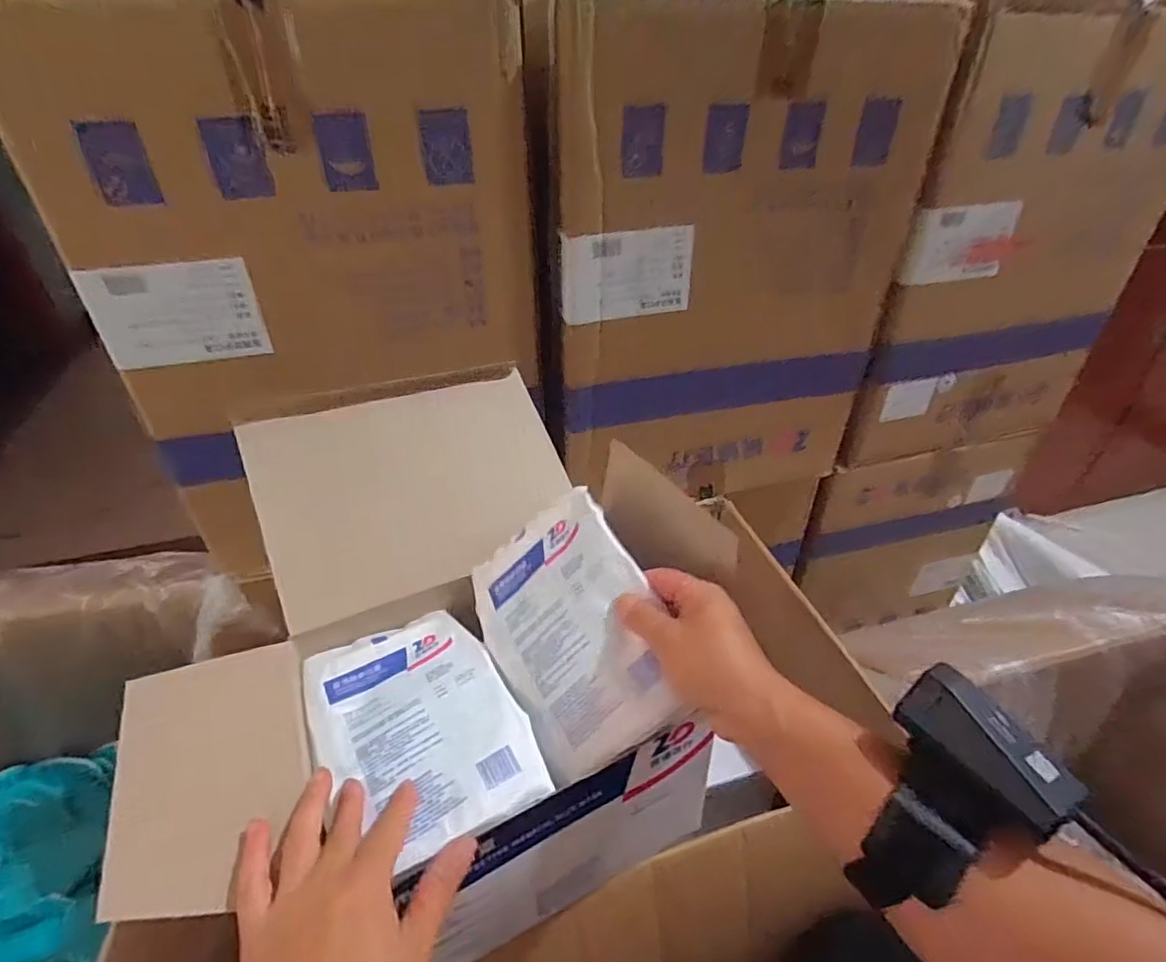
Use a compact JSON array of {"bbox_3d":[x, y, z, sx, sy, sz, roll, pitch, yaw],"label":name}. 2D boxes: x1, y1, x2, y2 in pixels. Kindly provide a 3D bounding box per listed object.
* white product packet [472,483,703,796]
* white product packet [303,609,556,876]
[{"bbox_3d":[-0.010,0.101,0.429,0.129,0.016,0.181,-41,55,14],"label":"white product packet"},{"bbox_3d":[-0.115,0.164,0.420,0.124,0.018,0.181,-20,42,-26],"label":"white product packet"}]

